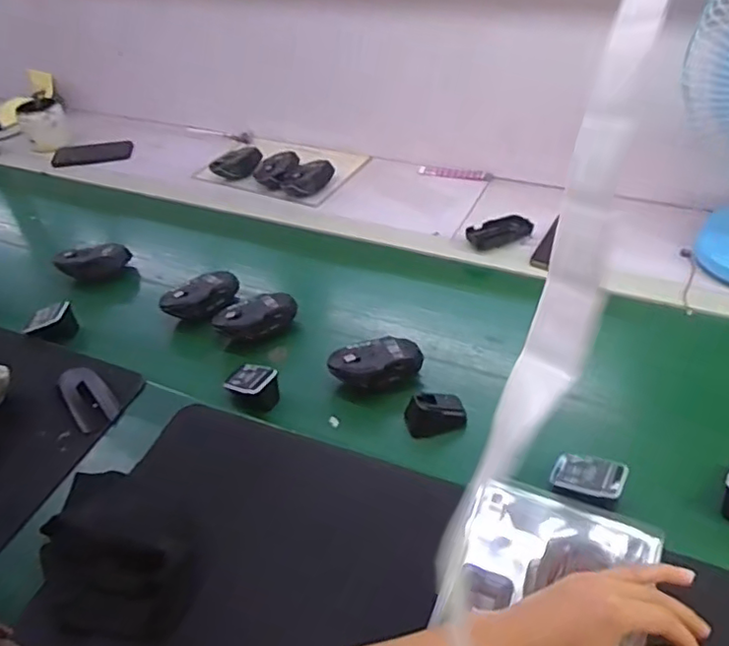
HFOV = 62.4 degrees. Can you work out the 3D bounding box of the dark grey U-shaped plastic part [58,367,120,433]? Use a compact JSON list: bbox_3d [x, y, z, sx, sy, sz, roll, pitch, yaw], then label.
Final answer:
[{"bbox_3d":[-0.359,0.095,0.780,0.054,0.032,0.100,-30,47,-26],"label":"dark grey U-shaped plastic part"}]

